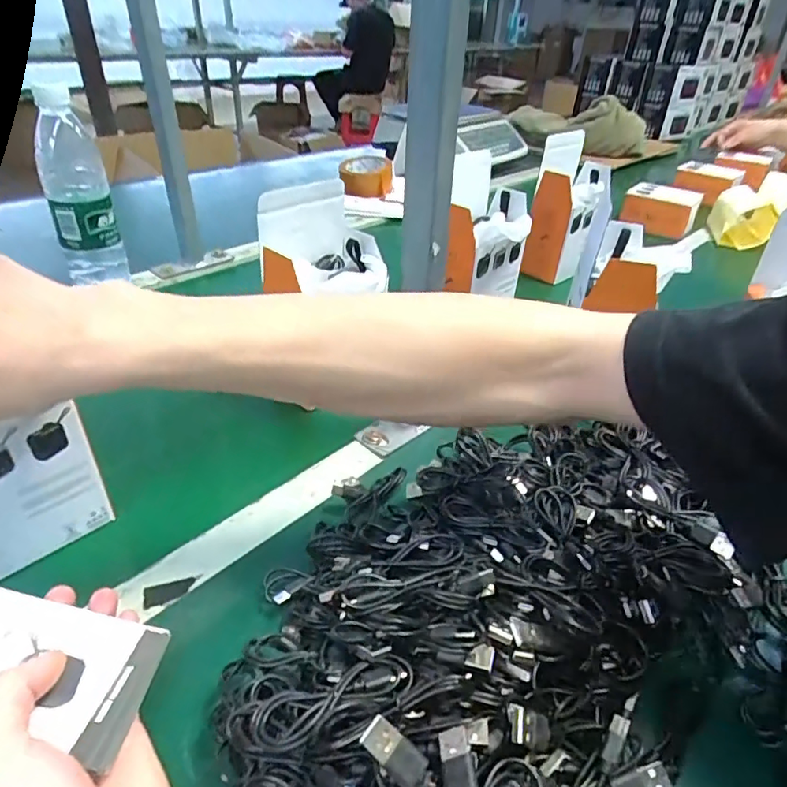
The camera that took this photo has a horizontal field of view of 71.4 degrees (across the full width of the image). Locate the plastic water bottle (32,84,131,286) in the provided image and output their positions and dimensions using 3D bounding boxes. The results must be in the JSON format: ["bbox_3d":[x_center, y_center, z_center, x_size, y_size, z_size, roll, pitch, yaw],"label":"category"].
[{"bbox_3d":[-0.340,-0.205,0.597,0.062,0.219,0.060,-17,40,-26],"label":"plastic water bottle"}]

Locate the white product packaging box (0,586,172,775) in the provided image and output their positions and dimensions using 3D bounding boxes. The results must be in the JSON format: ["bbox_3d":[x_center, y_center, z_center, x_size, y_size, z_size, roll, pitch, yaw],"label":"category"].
[{"bbox_3d":[-0.176,0.133,0.255,0.113,0.008,0.080,14,31,-5],"label":"white product packaging box"}]

